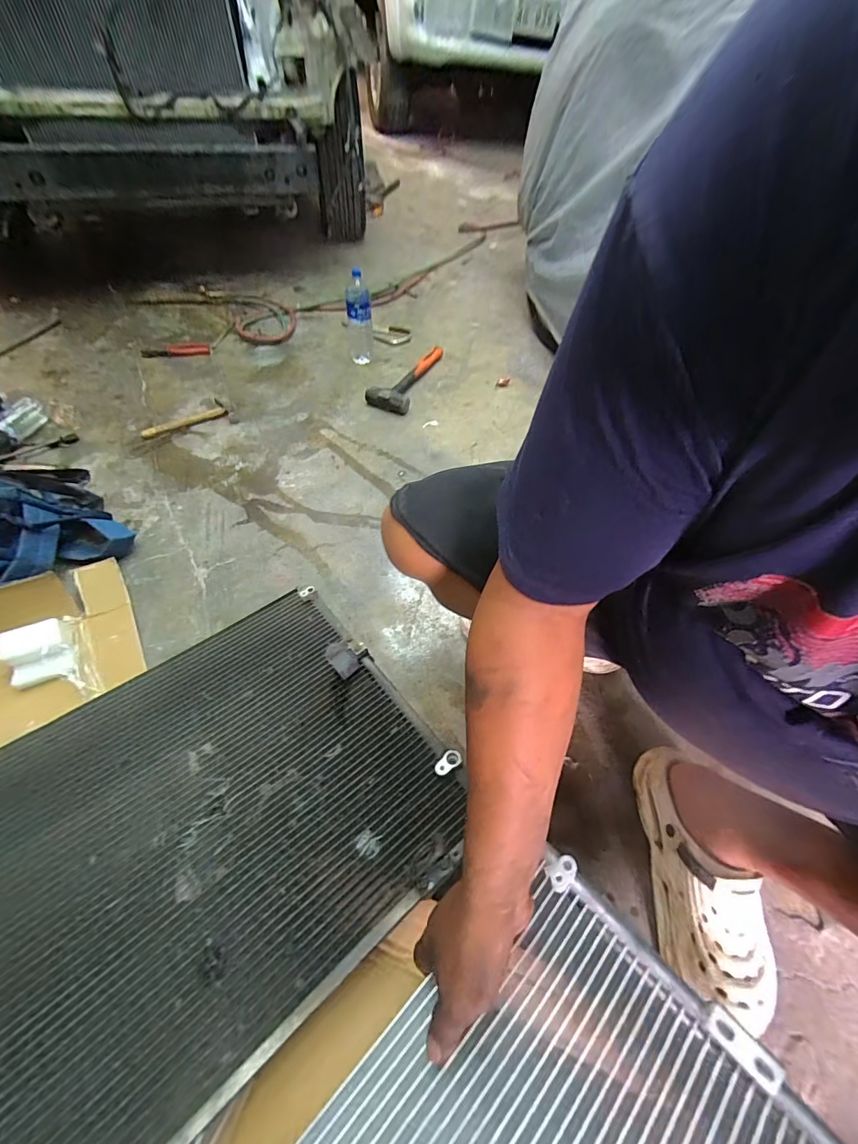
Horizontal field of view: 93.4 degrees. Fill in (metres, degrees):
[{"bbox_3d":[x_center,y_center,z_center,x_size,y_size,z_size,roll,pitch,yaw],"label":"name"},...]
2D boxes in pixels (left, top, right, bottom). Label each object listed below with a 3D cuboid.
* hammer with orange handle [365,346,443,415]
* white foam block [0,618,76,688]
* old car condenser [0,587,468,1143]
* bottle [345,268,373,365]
[{"bbox_3d":[-0.063,-0.643,1.310,0.134,0.053,0.414,19,56,10],"label":"hammer with orange handle"},{"bbox_3d":[-0.657,0.140,0.685,0.093,0.067,0.094,-16,60,-18],"label":"white foam block"},{"bbox_3d":[-0.332,0.328,0.533,0.648,0.043,0.535,-32,53,-25],"label":"old car condenser"},{"bbox_3d":[-0.222,-0.806,1.294,0.076,0.247,0.081,-3,56,-10],"label":"bottle"}]

